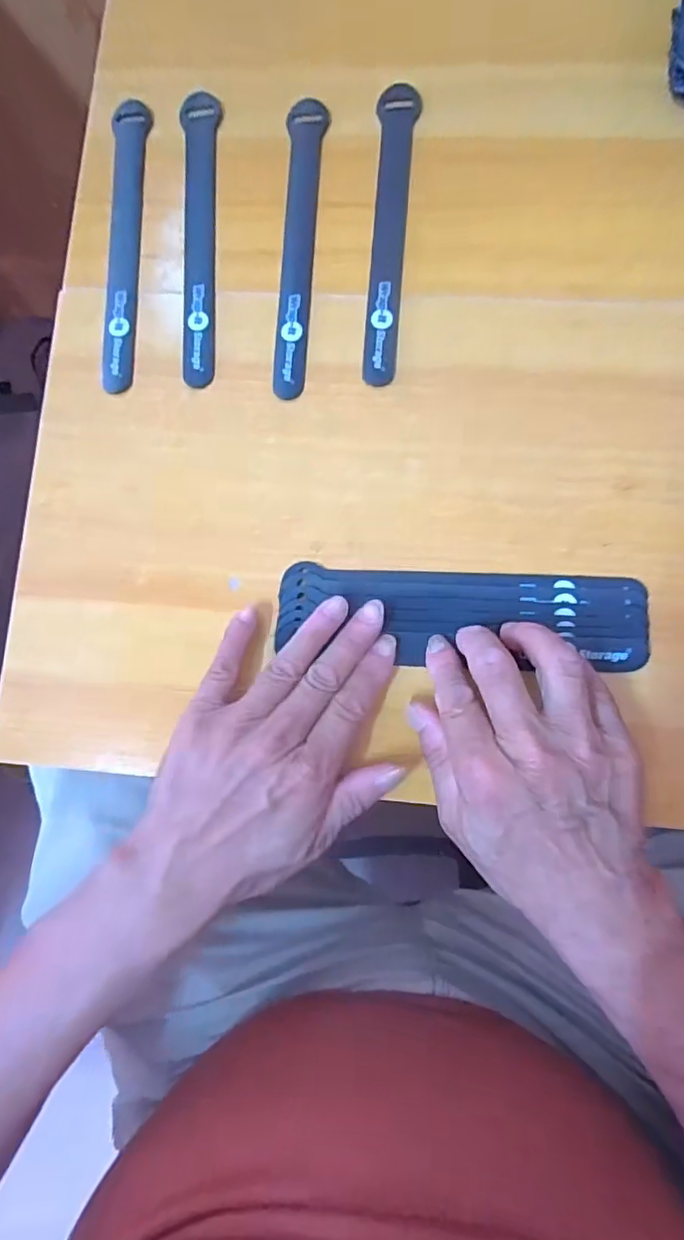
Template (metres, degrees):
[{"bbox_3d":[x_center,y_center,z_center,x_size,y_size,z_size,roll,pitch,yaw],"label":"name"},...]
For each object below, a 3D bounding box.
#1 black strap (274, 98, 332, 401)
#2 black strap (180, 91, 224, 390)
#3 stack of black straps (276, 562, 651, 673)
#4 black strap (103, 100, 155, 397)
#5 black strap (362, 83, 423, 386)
[{"bbox_3d":[-0.026,-0.233,0.357,0.024,0.004,0.196,1,84,4],"label":"black strap"},{"bbox_3d":[-0.090,-0.240,0.360,0.024,0.007,0.190,0,84,4],"label":"black strap"},{"bbox_3d":[0.066,-0.002,0.322,0.201,0.016,0.054,5,83,6],"label":"stack of black straps"},{"bbox_3d":[-0.138,-0.239,0.365,0.022,0.005,0.195,1,84,4],"label":"black strap"},{"bbox_3d":[0.030,-0.238,0.351,0.025,0.005,0.193,3,83,3],"label":"black strap"}]

